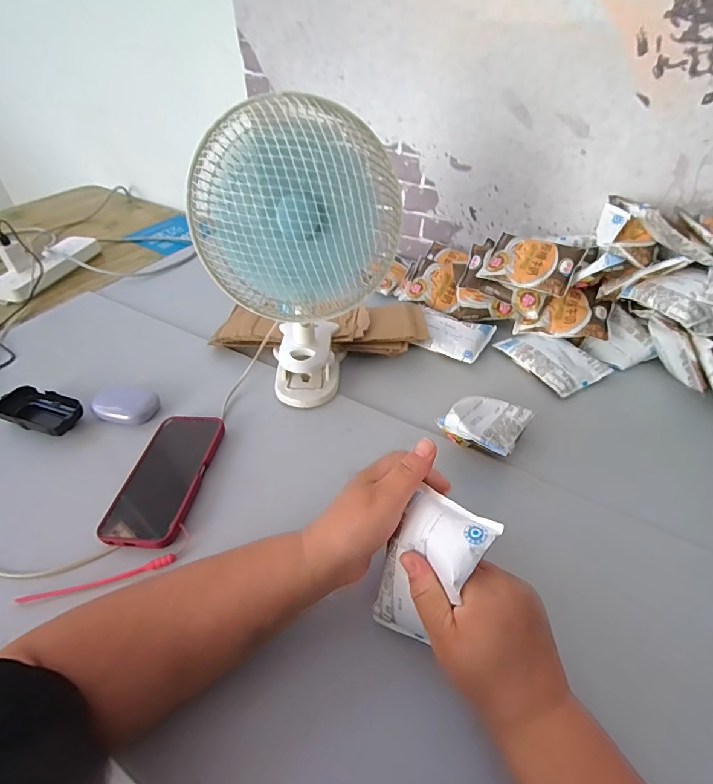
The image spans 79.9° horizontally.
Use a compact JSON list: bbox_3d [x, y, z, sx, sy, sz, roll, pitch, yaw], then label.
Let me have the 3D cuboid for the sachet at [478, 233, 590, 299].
[{"bbox_3d":[0.264,-0.195,0.644,0.125,0.018,0.092,24,75,26],"label":"sachet"}]

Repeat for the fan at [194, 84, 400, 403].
[{"bbox_3d":[-0.060,-0.147,0.500,0.205,0.326,0.150,4,44,6],"label":"fan"}]

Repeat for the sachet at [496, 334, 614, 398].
[{"bbox_3d":[0.284,-0.054,0.618,0.094,0.020,0.130,-22,47,-20],"label":"sachet"}]

